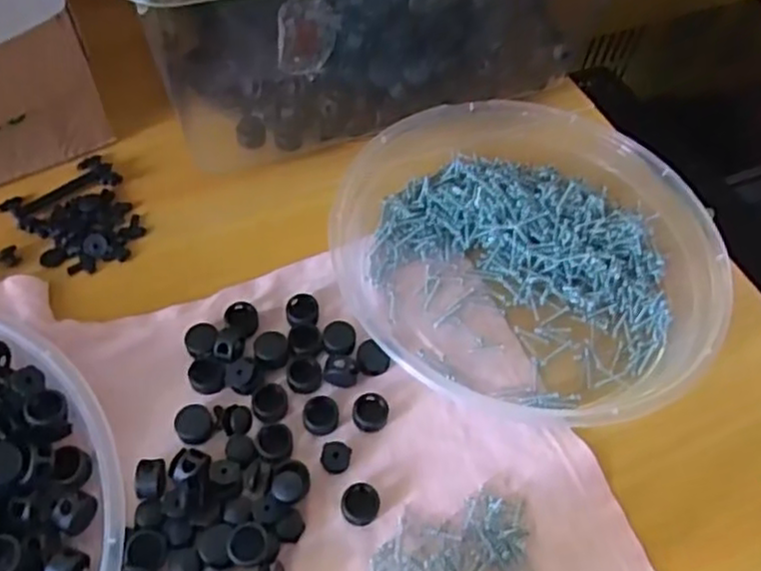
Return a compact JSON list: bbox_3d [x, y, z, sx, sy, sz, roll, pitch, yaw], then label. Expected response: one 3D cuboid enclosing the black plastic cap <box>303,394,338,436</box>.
[{"bbox_3d":[-0.029,0.062,0.329,0.017,0.008,0.017,3,55,-4],"label":"black plastic cap"}]

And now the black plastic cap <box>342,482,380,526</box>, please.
[{"bbox_3d":[-0.009,0.097,0.308,0.017,0.008,0.017,3,55,-4],"label":"black plastic cap"}]

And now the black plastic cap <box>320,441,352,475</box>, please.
[{"bbox_3d":[-0.021,0.079,0.320,0.013,0.008,0.014,3,55,-4],"label":"black plastic cap"}]

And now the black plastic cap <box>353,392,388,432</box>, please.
[{"bbox_3d":[-0.005,0.060,0.334,0.017,0.006,0.019,16,55,5],"label":"black plastic cap"}]

